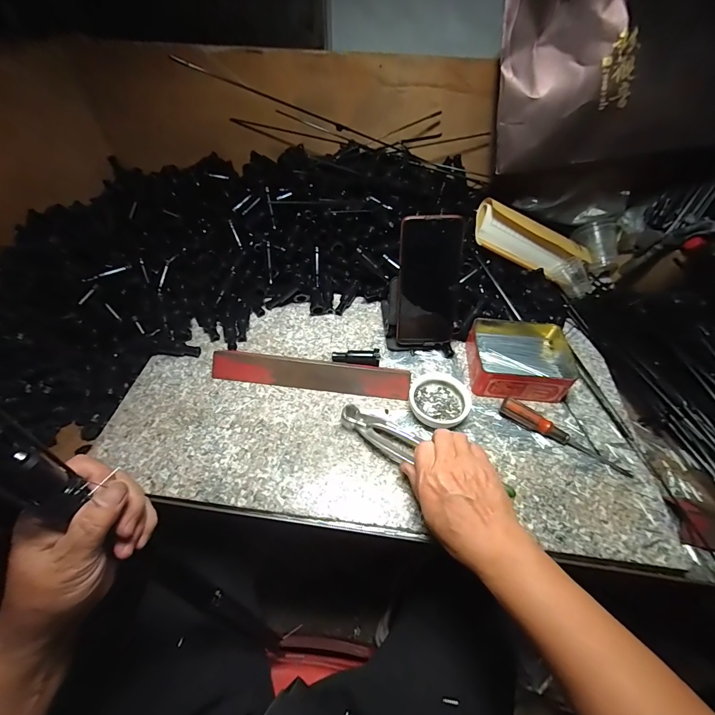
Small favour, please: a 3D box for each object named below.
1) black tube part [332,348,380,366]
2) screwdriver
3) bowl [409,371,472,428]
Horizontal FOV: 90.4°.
[{"bbox_3d":[-0.002,-0.001,0.484,0.065,0.017,0.021,4,50,3],"label":"black tube part"},{"bbox_3d":[0.241,0.094,0.414,0.151,0.020,0.020,28,55,21],"label":"screwdriver"},{"bbox_3d":[0.101,0.053,0.439,0.070,0.020,0.074,0,50,0],"label":"bowl"}]

